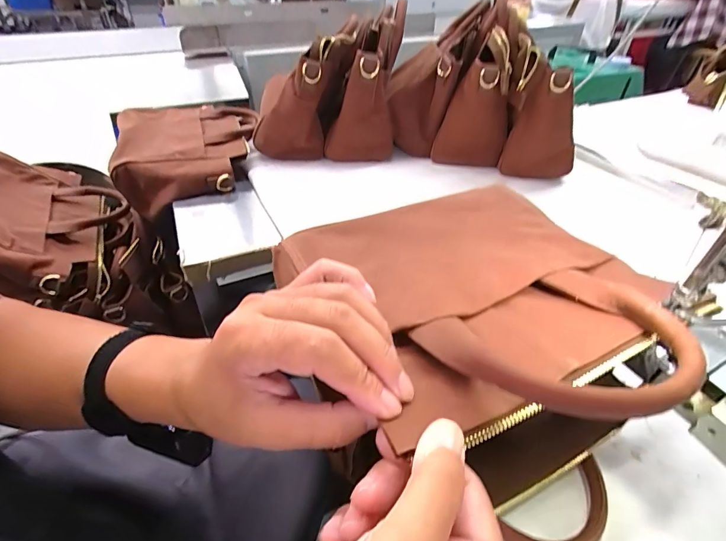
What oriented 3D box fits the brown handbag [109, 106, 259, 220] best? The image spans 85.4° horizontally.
[{"bbox_3d":[-0.304,-0.216,0.706,0.233,0.086,0.274,-11,42,-15],"label":"brown handbag"}]

